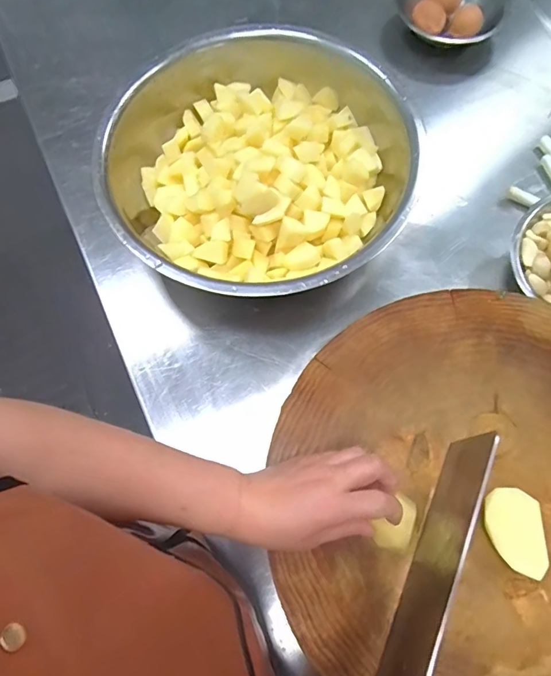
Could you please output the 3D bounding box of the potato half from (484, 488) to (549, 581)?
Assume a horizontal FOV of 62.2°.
[{"bbox_3d":[0.203,0.166,0.394,0.047,0.020,0.068,1,70,2],"label":"potato half"}]

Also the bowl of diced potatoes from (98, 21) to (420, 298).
[{"bbox_3d":[-0.018,-0.208,0.576,0.360,0.117,0.380,0,70,1],"label":"bowl of diced potatoes"}]

